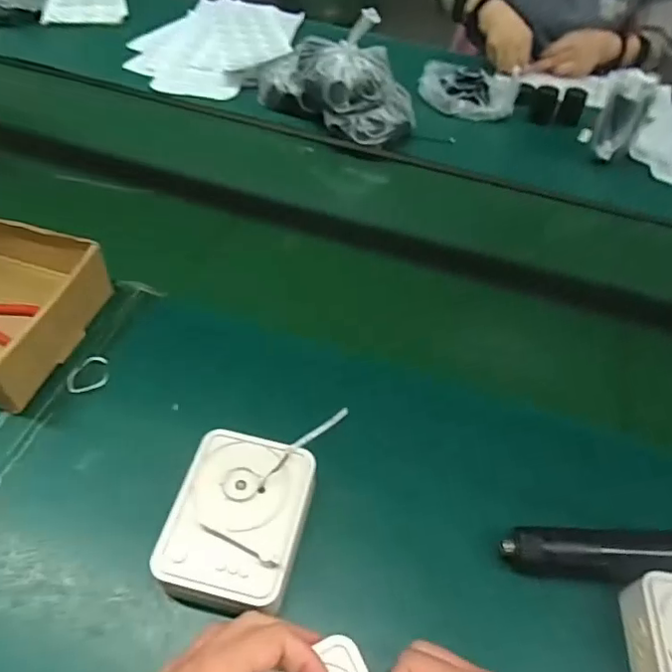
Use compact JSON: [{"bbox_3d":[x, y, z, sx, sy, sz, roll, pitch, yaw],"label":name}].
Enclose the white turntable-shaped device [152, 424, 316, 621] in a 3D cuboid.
[{"bbox_3d":[-0.076,0.151,0.454,0.101,0.055,0.129,12,50,6],"label":"white turntable-shaped device"}]

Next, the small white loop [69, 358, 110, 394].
[{"bbox_3d":[-0.244,0.036,0.558,0.038,0.010,0.035,-11,51,-14],"label":"small white loop"}]

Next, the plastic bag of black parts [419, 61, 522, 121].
[{"bbox_3d":[0.226,-0.425,0.976,0.166,0.039,0.110,19,51,11],"label":"plastic bag of black parts"}]

